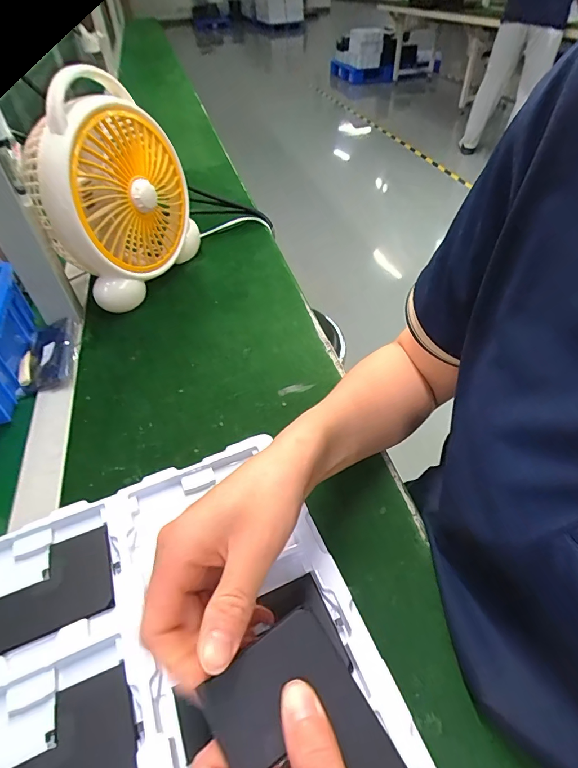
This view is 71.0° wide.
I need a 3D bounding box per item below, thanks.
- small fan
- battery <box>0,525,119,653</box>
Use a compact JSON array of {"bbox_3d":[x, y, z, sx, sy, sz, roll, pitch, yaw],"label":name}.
[{"bbox_3d":[-0.233,-0.252,0.549,0.114,0.231,0.215,14,48,16],"label":"small fan"},{"bbox_3d":[-0.184,0.151,0.292,0.109,0.004,0.064,-20,48,-16],"label":"battery"}]

